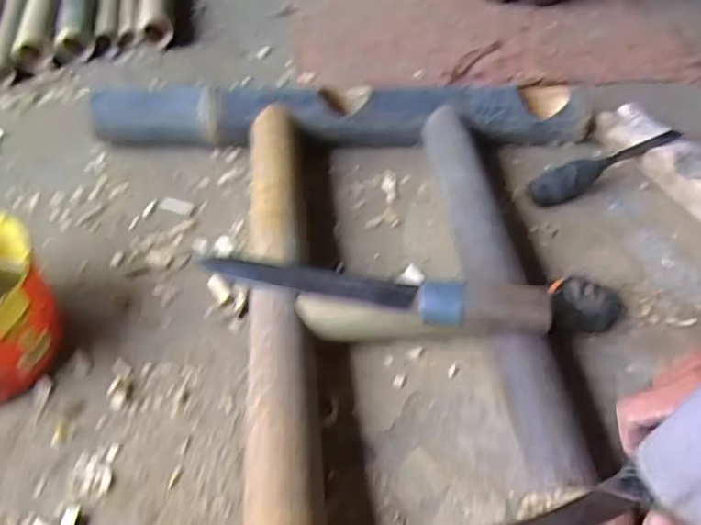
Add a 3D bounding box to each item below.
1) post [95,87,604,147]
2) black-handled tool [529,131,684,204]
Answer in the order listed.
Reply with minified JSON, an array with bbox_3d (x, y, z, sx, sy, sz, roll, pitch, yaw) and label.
[{"bbox_3d":[-0.007,-0.182,0.796,0.606,0.072,0.057,0,48,-1],"label":"post"},{"bbox_3d":[0.300,-0.111,0.757,0.189,0.056,0.027,-16,50,-15],"label":"black-handled tool"}]

